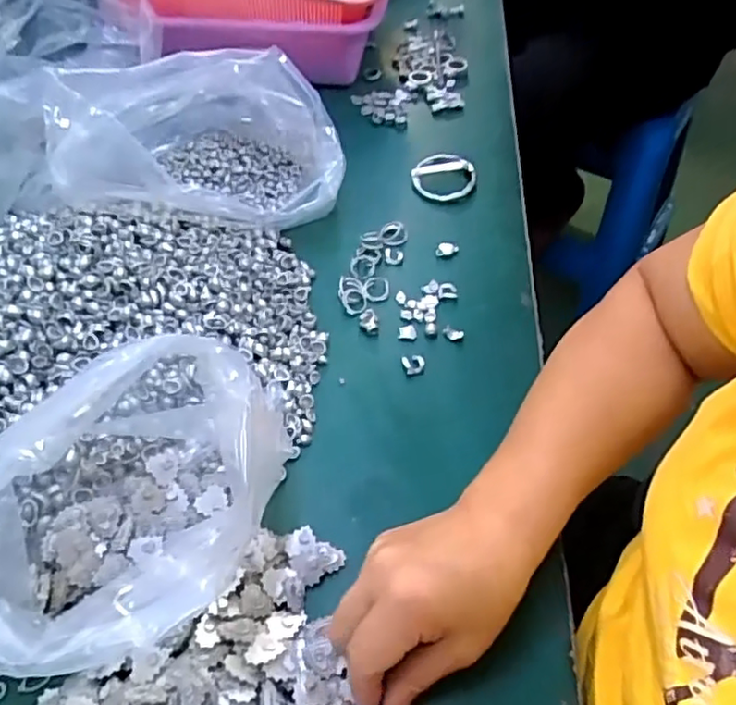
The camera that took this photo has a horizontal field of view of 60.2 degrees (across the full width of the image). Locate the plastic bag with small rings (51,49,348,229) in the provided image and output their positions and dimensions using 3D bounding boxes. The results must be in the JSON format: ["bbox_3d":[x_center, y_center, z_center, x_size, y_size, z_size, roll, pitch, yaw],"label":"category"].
[{"bbox_3d":[-0.137,-0.191,0.533,0.221,0.123,0.136,-5,52,-5],"label":"plastic bag with small rings"}]

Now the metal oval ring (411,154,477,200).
[{"bbox_3d":[0.069,-0.167,0.594,0.054,0.010,0.062,-36,60,-25],"label":"metal oval ring"}]

